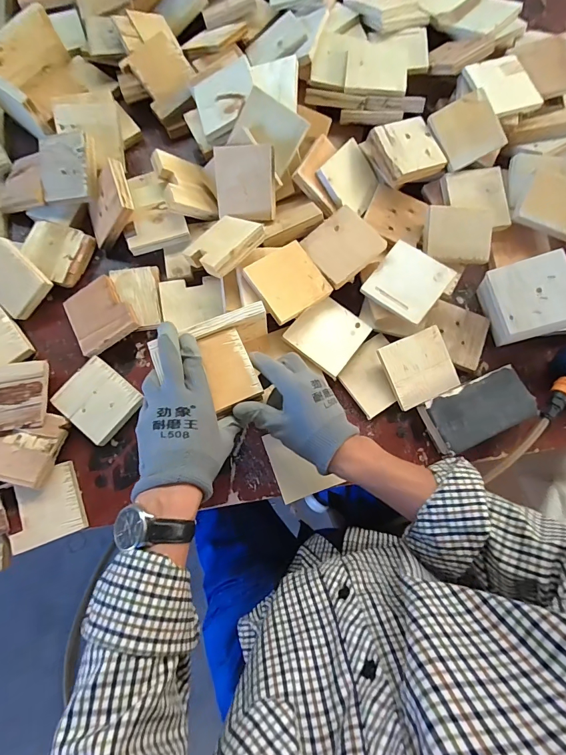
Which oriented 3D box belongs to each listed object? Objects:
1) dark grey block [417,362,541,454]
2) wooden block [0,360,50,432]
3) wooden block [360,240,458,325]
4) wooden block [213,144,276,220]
[{"bbox_3d":[0.262,0.044,0.503,0.139,0.034,0.076,-20,78,-8],"label":"dark grey block"},{"bbox_3d":[-0.354,0.023,0.477,0.098,0.012,0.090,-9,77,-5],"label":"wooden block"},{"bbox_3d":[0.168,-0.128,0.504,0.091,0.010,0.091,38,91,13],"label":"wooden block"},{"bbox_3d":[-0.053,-0.268,0.516,0.085,0.011,0.087,10,118,18],"label":"wooden block"}]

